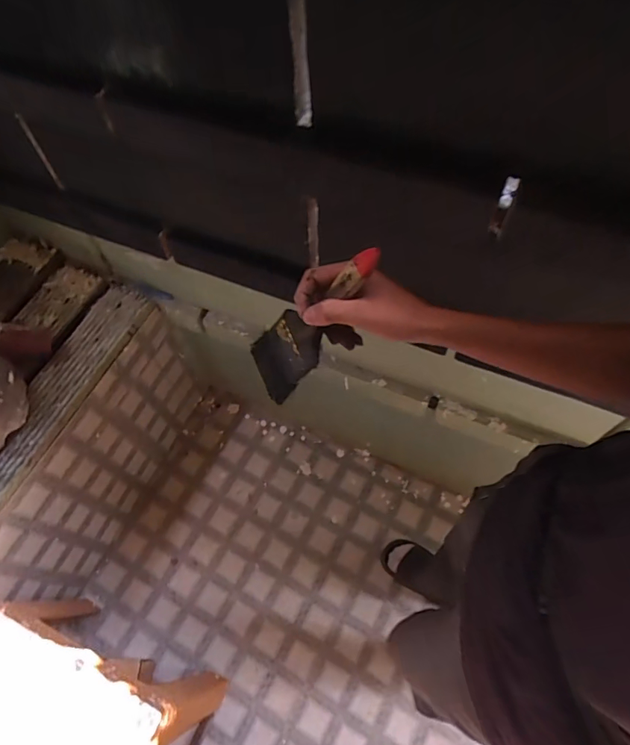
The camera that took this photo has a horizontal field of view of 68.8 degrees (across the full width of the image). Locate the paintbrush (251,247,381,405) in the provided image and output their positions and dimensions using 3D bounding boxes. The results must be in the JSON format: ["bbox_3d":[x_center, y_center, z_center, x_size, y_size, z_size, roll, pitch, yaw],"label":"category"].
[{"bbox_3d":[-0.001,-0.052,0.455,0.020,0.185,0.071,8,49,-40],"label":"paintbrush"}]

